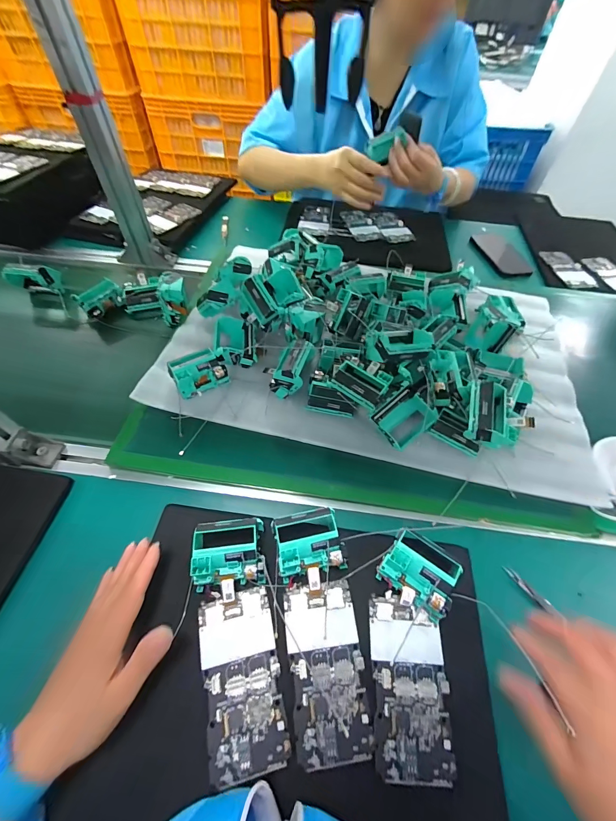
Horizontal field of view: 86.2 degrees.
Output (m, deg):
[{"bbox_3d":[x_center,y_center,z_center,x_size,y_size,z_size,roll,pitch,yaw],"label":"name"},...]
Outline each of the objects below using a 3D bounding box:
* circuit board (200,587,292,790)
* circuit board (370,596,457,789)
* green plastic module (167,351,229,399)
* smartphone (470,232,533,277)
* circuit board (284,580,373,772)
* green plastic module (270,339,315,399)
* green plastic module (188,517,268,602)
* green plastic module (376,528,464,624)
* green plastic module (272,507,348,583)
[{"bbox_3d":[-0.058,0.233,0.290,0.065,0.004,0.127,-10,58,-10],"label":"circuit board"},{"bbox_3d":[0.091,0.242,0.293,0.065,0.004,0.125,4,57,-1],"label":"circuit board"},{"bbox_3d":[-0.153,-0.053,0.467,0.073,0.033,0.053,-27,62,-19],"label":"green plastic module"},{"bbox_3d":[0.436,-0.359,0.745,0.077,0.012,0.173,-10,56,-8],"label":"smartphone"},{"bbox_3d":[0.017,0.230,0.297,0.065,0.004,0.123,-6,58,-7],"label":"circuit board"},{"bbox_3d":[-0.023,-0.057,0.460,0.048,0.056,0.071,17,58,7],"label":"green plastic module"},{"bbox_3d":[-0.078,0.146,0.329,0.067,0.033,0.070,-5,58,-7],"label":"green plastic module"},{"bbox_3d":[0.111,0.162,0.328,0.071,0.035,0.060,34,61,17],"label":"green plastic module"},{"bbox_3d":[0.000,0.135,0.339,0.065,0.034,0.059,-9,58,-9],"label":"green plastic module"}]

